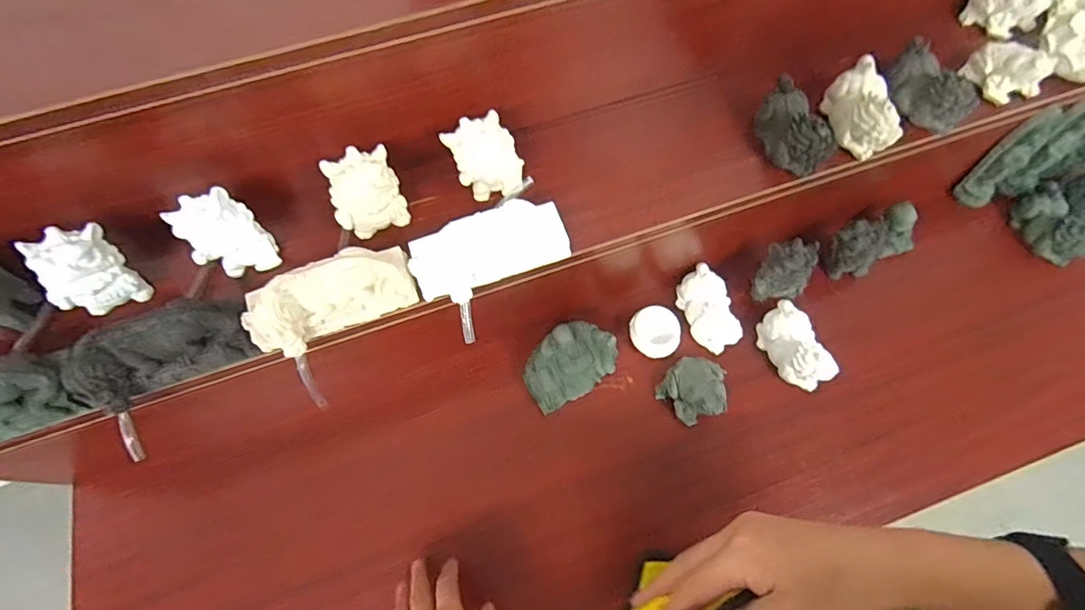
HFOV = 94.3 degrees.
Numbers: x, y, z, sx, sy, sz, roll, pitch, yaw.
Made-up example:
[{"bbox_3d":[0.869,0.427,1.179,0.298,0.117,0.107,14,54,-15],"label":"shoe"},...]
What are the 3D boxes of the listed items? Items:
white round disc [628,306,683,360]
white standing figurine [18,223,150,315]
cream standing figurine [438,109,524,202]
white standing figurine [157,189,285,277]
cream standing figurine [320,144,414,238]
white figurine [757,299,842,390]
[{"bbox_3d":[0.161,0.040,0.720,0.069,0.036,0.068,-1,66,1],"label":"white round disc"},{"bbox_3d":[-0.479,-0.035,0.528,0.073,0.089,0.055,-18,67,-7],"label":"white standing figurine"},{"bbox_3d":[-0.066,-0.168,0.583,0.077,0.089,0.041,-18,66,-7],"label":"cream standing figurine"},{"bbox_3d":[-0.341,-0.075,0.544,0.074,0.090,0.051,-22,67,-8],"label":"white standing figurine"},{"bbox_3d":[-0.196,-0.122,0.564,0.072,0.089,0.059,-16,66,-6],"label":"cream standing figurine"},{"bbox_3d":[0.348,0.055,0.689,0.068,0.060,0.117,-29,68,-11],"label":"white figurine"}]

